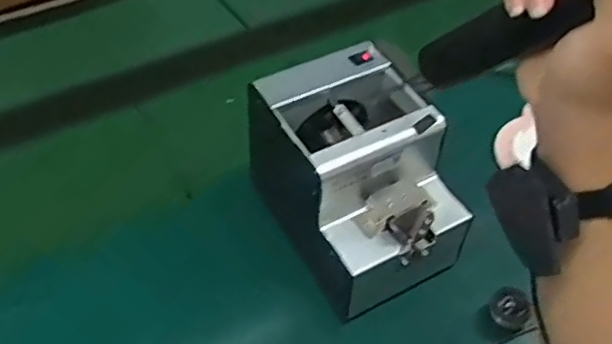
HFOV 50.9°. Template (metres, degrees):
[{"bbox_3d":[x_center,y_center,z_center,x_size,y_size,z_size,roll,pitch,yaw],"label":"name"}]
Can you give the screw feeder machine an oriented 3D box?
[{"bbox_3d":[0.047,0.006,0.583,0.130,0.141,0.172,-23,57,-17],"label":"screw feeder machine"}]

